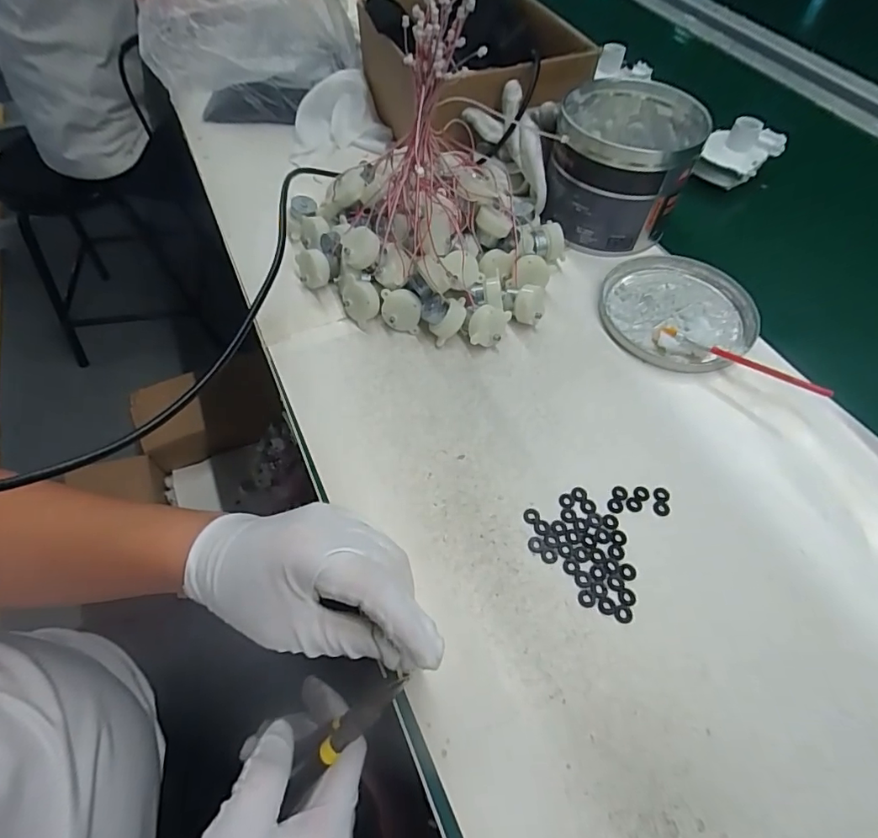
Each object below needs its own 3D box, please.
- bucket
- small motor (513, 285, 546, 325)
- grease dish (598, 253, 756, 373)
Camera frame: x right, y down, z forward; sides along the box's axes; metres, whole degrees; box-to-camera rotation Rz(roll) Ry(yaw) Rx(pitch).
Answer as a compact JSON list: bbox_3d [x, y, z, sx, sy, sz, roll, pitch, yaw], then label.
[{"bbox_3d":[0.170,-0.240,0.469,0.124,0.097,0.130,16,58,9],"label":"bucket"},{"bbox_3d":[0.076,-0.094,0.410,0.025,0.027,0.022,14,57,8],"label":"small motor"},{"bbox_3d":[0.212,-0.098,0.431,0.125,0.017,0.131,1,57,-1],"label":"grease dish"}]

